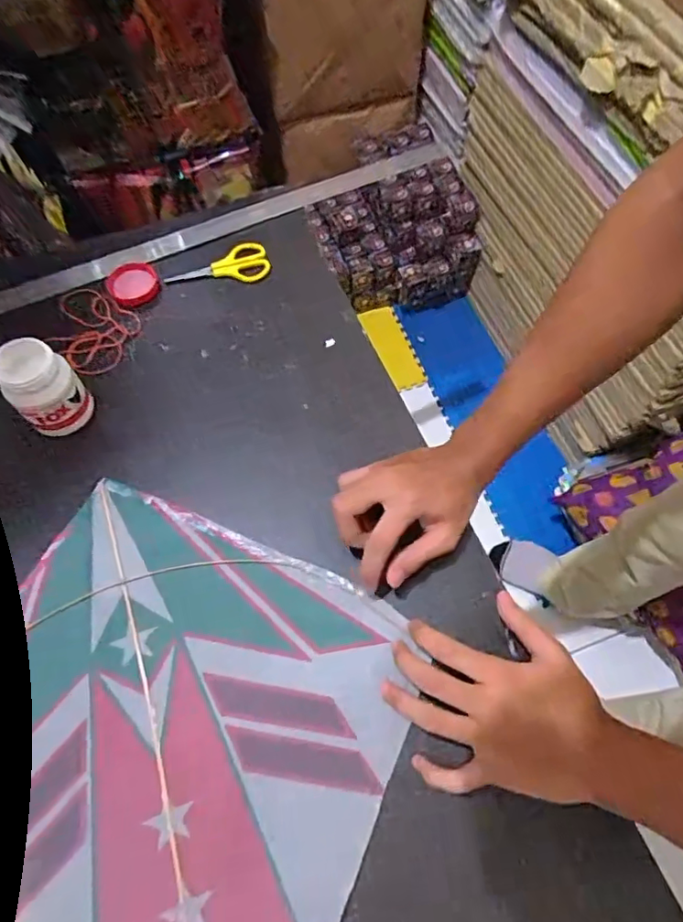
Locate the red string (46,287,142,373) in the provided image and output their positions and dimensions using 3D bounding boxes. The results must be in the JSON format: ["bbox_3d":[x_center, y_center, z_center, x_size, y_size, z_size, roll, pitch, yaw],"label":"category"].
[{"bbox_3d":[-0.272,-0.146,0.590,0.109,0.008,0.085,40,71,18],"label":"red string"}]

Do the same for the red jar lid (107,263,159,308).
[{"bbox_3d":[-0.229,-0.196,0.609,0.054,0.007,0.059,0,64,0],"label":"red jar lid"}]

